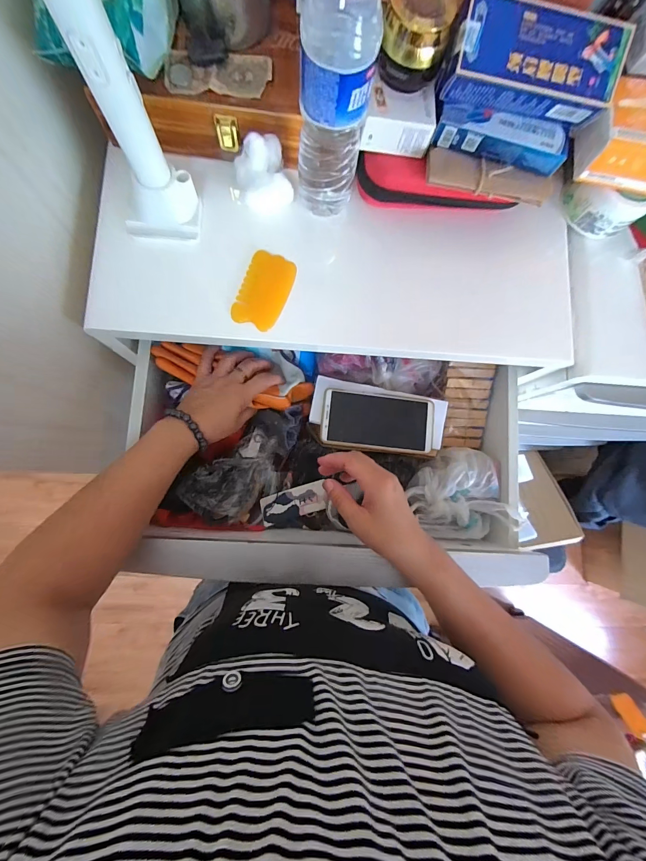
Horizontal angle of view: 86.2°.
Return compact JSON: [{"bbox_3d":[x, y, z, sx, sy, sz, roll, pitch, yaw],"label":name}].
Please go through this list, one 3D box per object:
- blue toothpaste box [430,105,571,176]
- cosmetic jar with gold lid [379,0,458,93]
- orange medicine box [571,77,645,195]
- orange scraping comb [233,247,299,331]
[{"bbox_3d":[0.185,-0.305,0.361,0.136,0.031,0.033,9,82,-4],"label":"blue toothpaste box"},{"bbox_3d":[0.087,-0.365,0.317,0.060,0.053,0.061,17,82,-3],"label":"cosmetic jar with gold lid"},{"bbox_3d":[0.340,-0.310,0.366,0.123,0.049,0.085,10,82,-3],"label":"orange medicine box"},{"bbox_3d":[-0.067,-0.161,0.399,0.052,0.007,0.088,19,82,-2],"label":"orange scraping comb"}]

